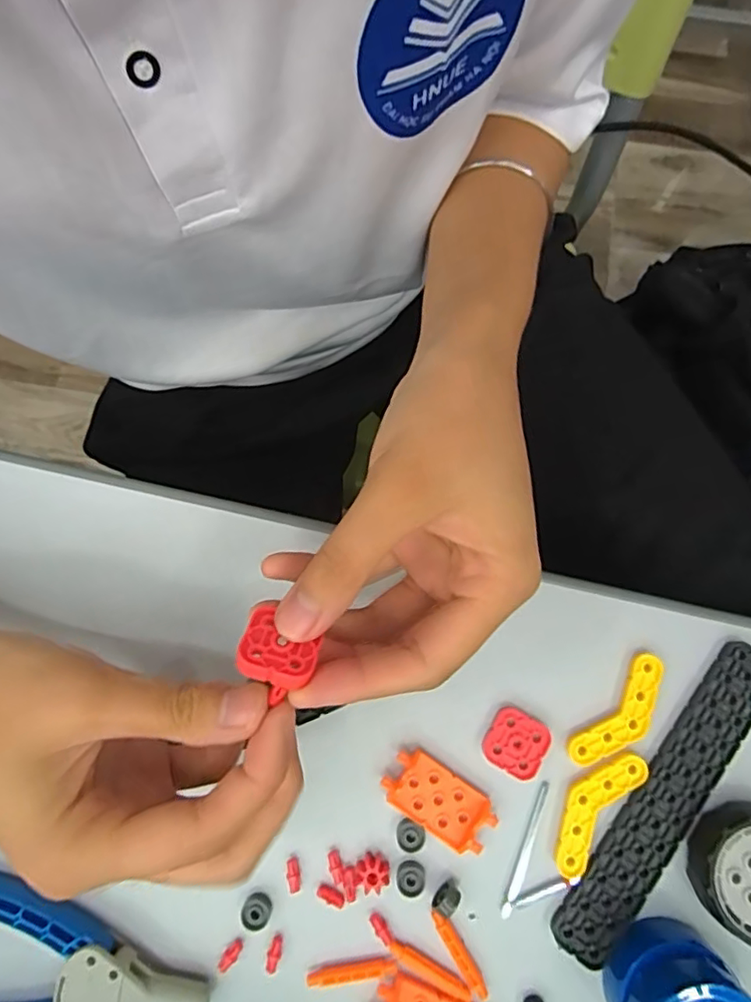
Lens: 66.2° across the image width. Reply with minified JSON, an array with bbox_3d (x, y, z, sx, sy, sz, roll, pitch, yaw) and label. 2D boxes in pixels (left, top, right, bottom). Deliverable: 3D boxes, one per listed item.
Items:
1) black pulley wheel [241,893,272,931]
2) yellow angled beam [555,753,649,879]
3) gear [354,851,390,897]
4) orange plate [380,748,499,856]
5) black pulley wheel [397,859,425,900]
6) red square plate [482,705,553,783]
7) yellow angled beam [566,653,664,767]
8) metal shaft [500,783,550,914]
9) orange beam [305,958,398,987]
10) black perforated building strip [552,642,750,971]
[{"bbox_3d":[-0.050,0.175,0.245,0.013,0.004,0.013,0,79,0],"label":"black pulley wheel"},{"bbox_3d":[0.094,0.133,0.250,0.021,0.004,0.058,37,82,7],"label":"yellow angled beam"},{"bbox_3d":[-0.002,0.160,0.246,0.014,0.007,0.015,0,79,0],"label":"gear"},{"bbox_3d":[0.027,0.130,0.249,0.048,0.005,0.025,34,81,6],"label":"orange plate"},{"bbox_3d":[0.015,0.161,0.246,0.012,0.004,0.013,0,79,0],"label":"black pulley wheel"},{"bbox_3d":[0.062,0.107,0.253,0.025,0.004,0.026,31,81,6],"label":"red square plate"},{"bbox_3d":[0.110,0.096,0.255,0.021,0.004,0.058,42,82,8],"label":"yellow angled beam"},{"bbox_3d":[0.066,0.150,0.249,0.006,0.004,0.055,21,80,4],"label":"metal shaft"},{"bbox_3d":[-0.010,0.198,0.241,0.037,0.004,0.006,-7,79,-1],"label":"orange beam"},{"bbox_3d":[0.125,0.128,0.249,0.030,0.005,0.148,36,81,7],"label":"black perforated building strip"}]

